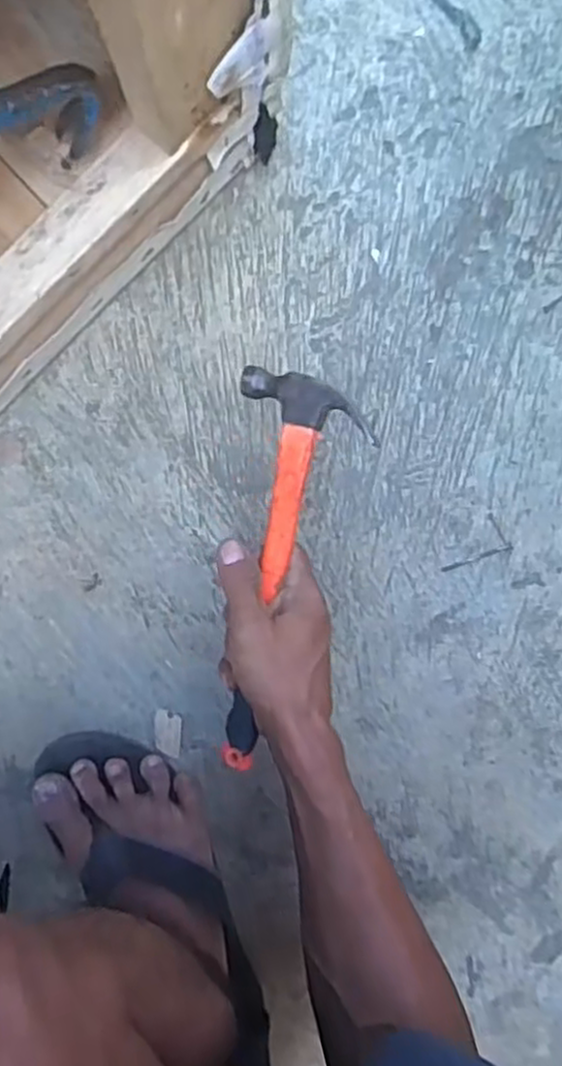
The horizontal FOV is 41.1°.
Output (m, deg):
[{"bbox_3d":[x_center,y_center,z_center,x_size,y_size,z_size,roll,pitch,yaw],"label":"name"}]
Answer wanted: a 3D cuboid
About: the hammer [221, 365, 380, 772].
[{"bbox_3d":[-0.002,0.027,0.498,0.086,0.023,0.262,10,93,1],"label":"hammer"}]

